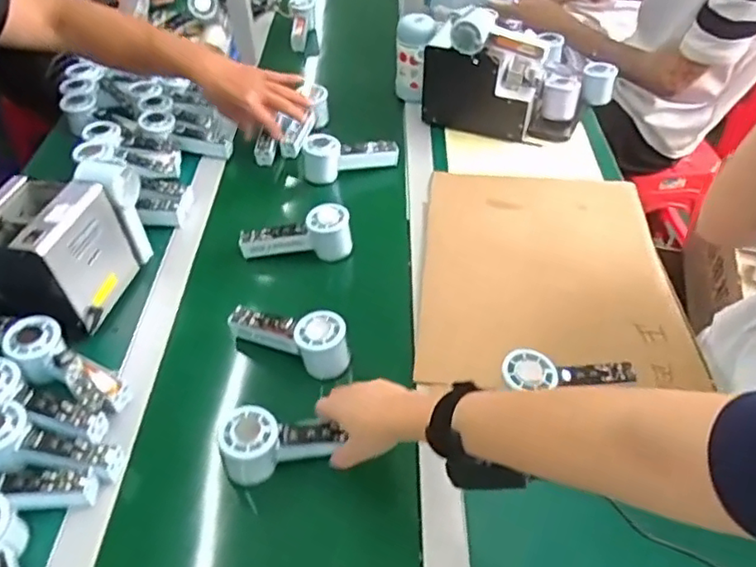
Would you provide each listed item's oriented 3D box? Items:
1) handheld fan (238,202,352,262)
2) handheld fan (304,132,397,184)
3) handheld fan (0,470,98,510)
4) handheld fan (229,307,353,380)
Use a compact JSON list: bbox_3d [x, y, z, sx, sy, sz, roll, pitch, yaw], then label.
[{"bbox_3d":[-0.112,-0.062,0.830,0.151,0.061,0.051,-7,46,11],"label":"handheld fan"},{"bbox_3d":[-0.042,-0.202,0.951,0.148,0.048,0.047,-4,47,-3],"label":"handheld fan"},{"bbox_3d":[-0.348,0.190,0.569,0.158,0.039,0.058,9,46,-15],"label":"handheld fan"},{"bbox_3d":[-0.102,0.054,0.710,0.146,0.049,0.055,24,52,21],"label":"handheld fan"}]

